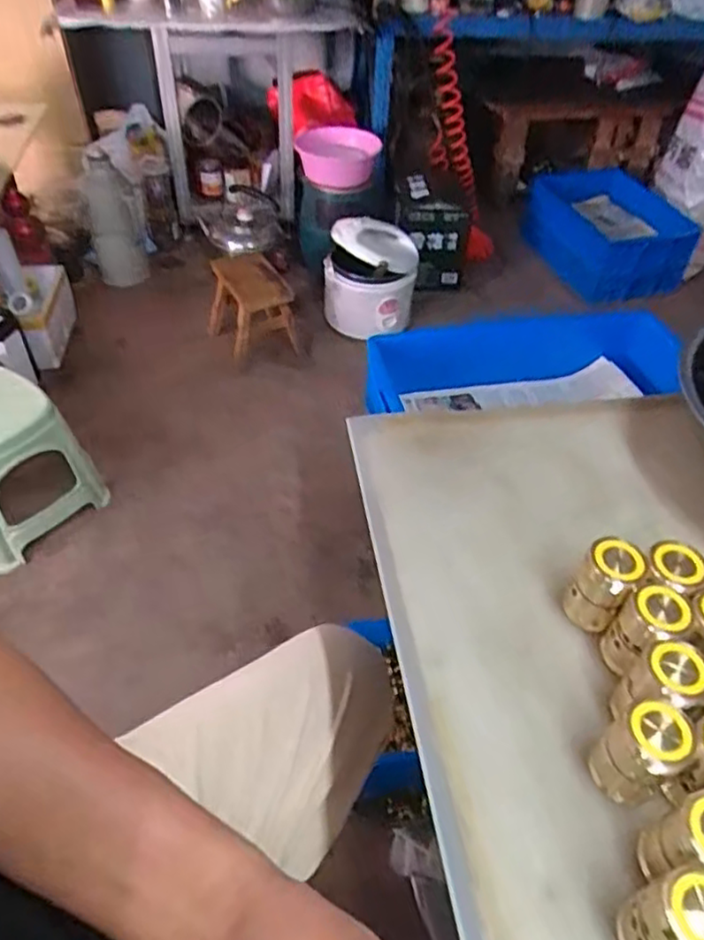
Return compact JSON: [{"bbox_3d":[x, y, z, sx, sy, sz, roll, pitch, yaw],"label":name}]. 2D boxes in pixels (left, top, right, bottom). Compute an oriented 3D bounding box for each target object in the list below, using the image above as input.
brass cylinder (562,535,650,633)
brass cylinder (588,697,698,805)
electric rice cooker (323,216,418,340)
[{"bbox_3d":[0.170,0.078,0.442,0.035,0.065,0.032,2,47,-2],"label":"brass cylinder"},{"bbox_3d":[0.160,0.159,0.366,0.035,0.072,0.034,2,47,-2],"label":"brass cylinder"},{"bbox_3d":[0.051,-0.545,1.848,0.253,0.313,0.243,5,47,1],"label":"electric rice cooker"}]

